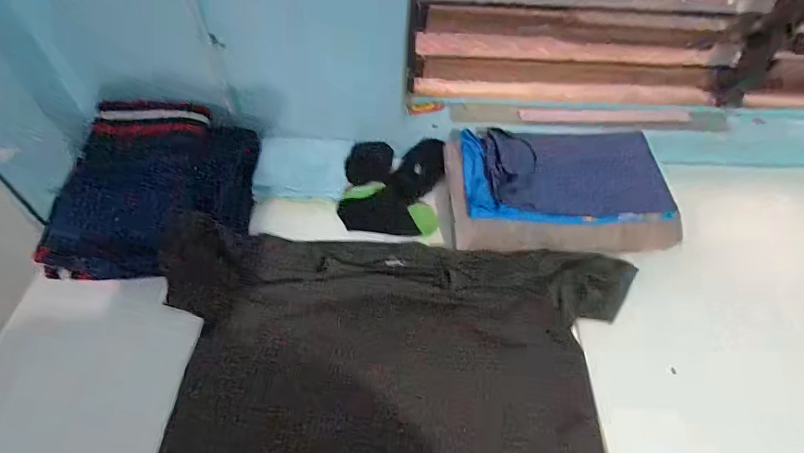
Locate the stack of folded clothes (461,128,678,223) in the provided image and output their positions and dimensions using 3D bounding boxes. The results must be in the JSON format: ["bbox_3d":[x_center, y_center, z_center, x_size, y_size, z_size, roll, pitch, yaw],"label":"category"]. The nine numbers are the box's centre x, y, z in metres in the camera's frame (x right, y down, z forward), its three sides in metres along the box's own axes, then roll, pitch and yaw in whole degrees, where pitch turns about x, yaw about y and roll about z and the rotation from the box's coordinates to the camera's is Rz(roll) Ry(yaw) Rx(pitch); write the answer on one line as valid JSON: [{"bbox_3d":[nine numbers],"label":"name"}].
[{"bbox_3d":[0.249,-0.089,0.704,0.298,0.037,0.178,1,51,-1],"label":"stack of folded clothes"}]

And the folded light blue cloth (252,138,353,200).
[{"bbox_3d":[-0.171,-0.104,0.785,0.154,0.017,0.118,3,67,-12],"label":"folded light blue cloth"}]

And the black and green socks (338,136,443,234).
[{"bbox_3d":[-0.015,-0.076,0.792,0.164,0.050,0.204,7,52,5],"label":"black and green socks"}]

